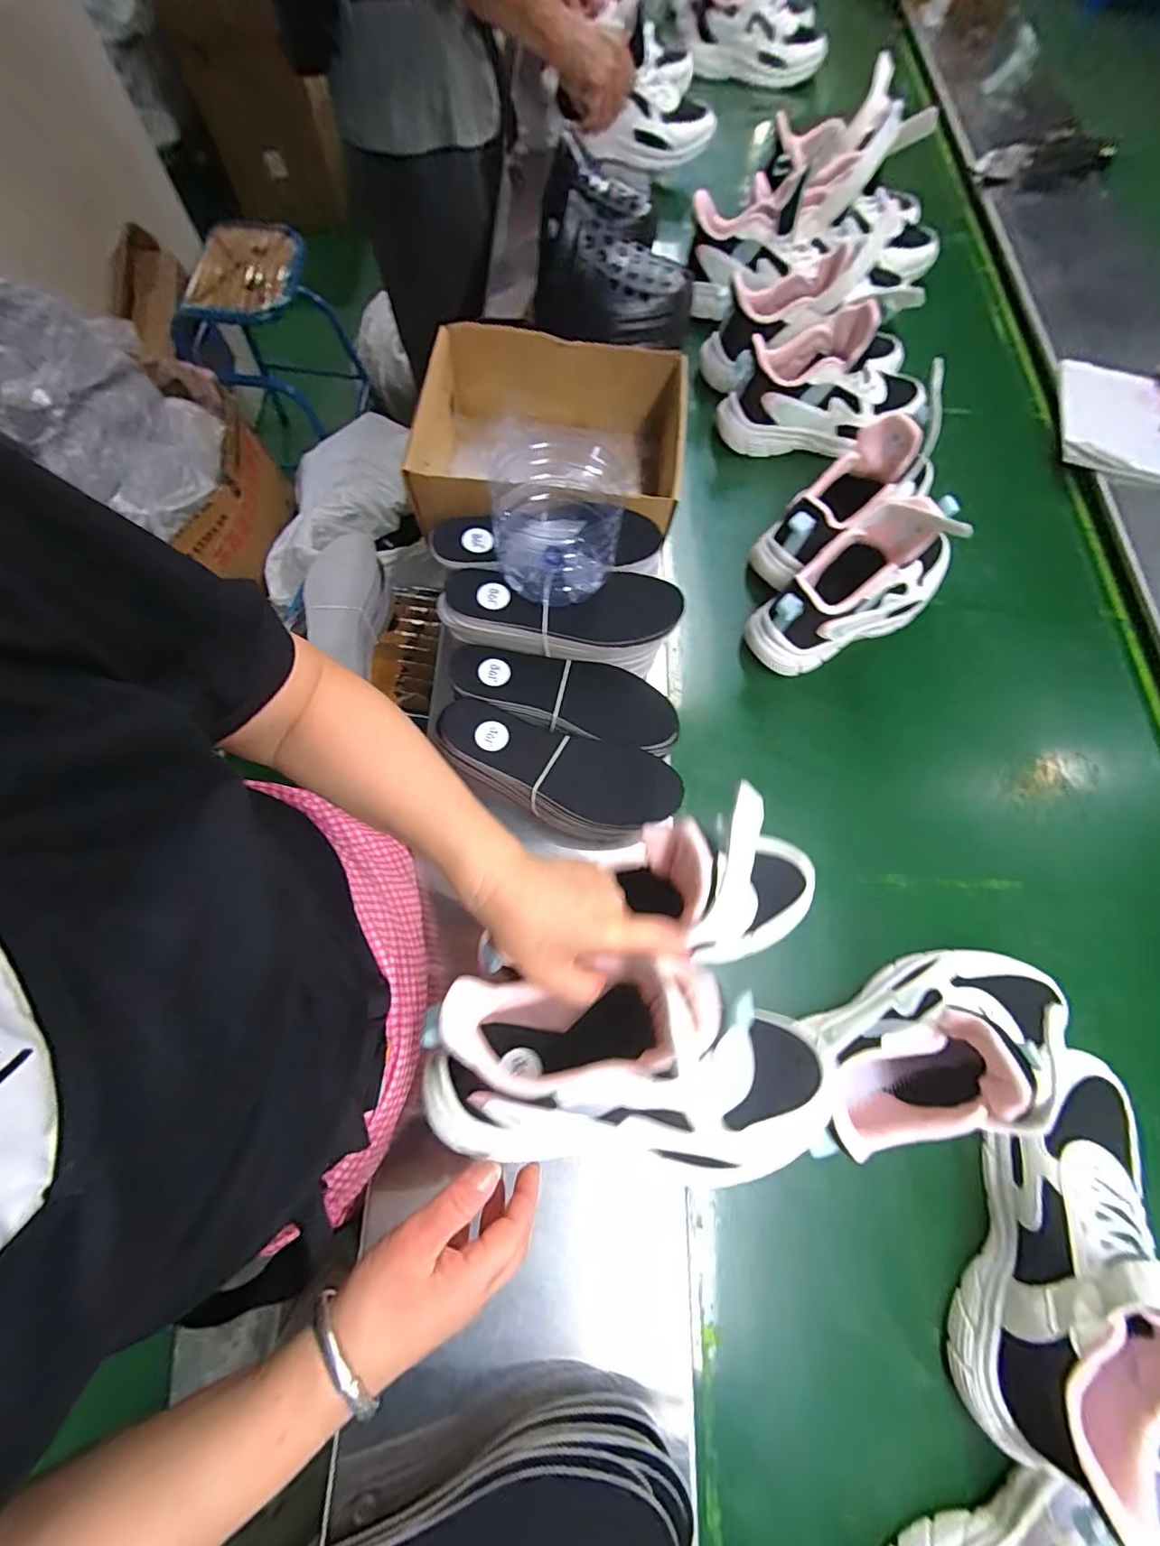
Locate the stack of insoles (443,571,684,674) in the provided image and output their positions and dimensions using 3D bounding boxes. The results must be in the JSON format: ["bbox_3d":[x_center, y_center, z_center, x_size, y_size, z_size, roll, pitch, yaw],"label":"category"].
[{"bbox_3d":[-0.017,-0.143,0.491,0.210,0.050,0.074,-1,70,-2],"label":"stack of insoles"}]

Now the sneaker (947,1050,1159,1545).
[{"bbox_3d":[0.352,0.328,0.347,0.080,0.151,0.261,23,71,7],"label":"sneaker"}]

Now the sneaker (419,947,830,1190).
[{"bbox_3d":[0.034,0.189,0.312,0.247,0.083,0.095,12,70,-10],"label":"sneaker"}]

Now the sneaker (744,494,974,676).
[{"bbox_3d":[0.302,-0.205,0.548,0.238,0.153,0.097,-32,74,-12],"label":"sneaker"}]

